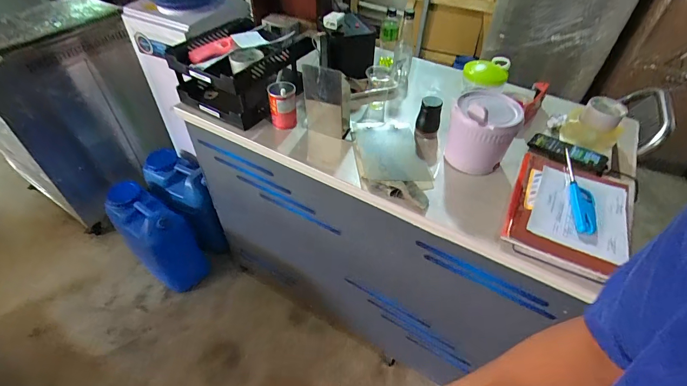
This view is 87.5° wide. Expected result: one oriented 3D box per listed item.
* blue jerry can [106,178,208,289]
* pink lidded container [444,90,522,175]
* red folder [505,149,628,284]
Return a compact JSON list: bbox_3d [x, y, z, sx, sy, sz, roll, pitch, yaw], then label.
[{"bbox_3d":[-0.715,0.207,1.426,0.332,0.437,0.200,32,53,27],"label":"blue jerry can"},{"bbox_3d":[0.309,-0.130,0.800,0.135,0.137,0.159,22,49,19],"label":"pink lidded container"},{"bbox_3d":[0.460,0.022,0.730,0.212,0.031,0.318,24,49,20],"label":"red folder"}]

